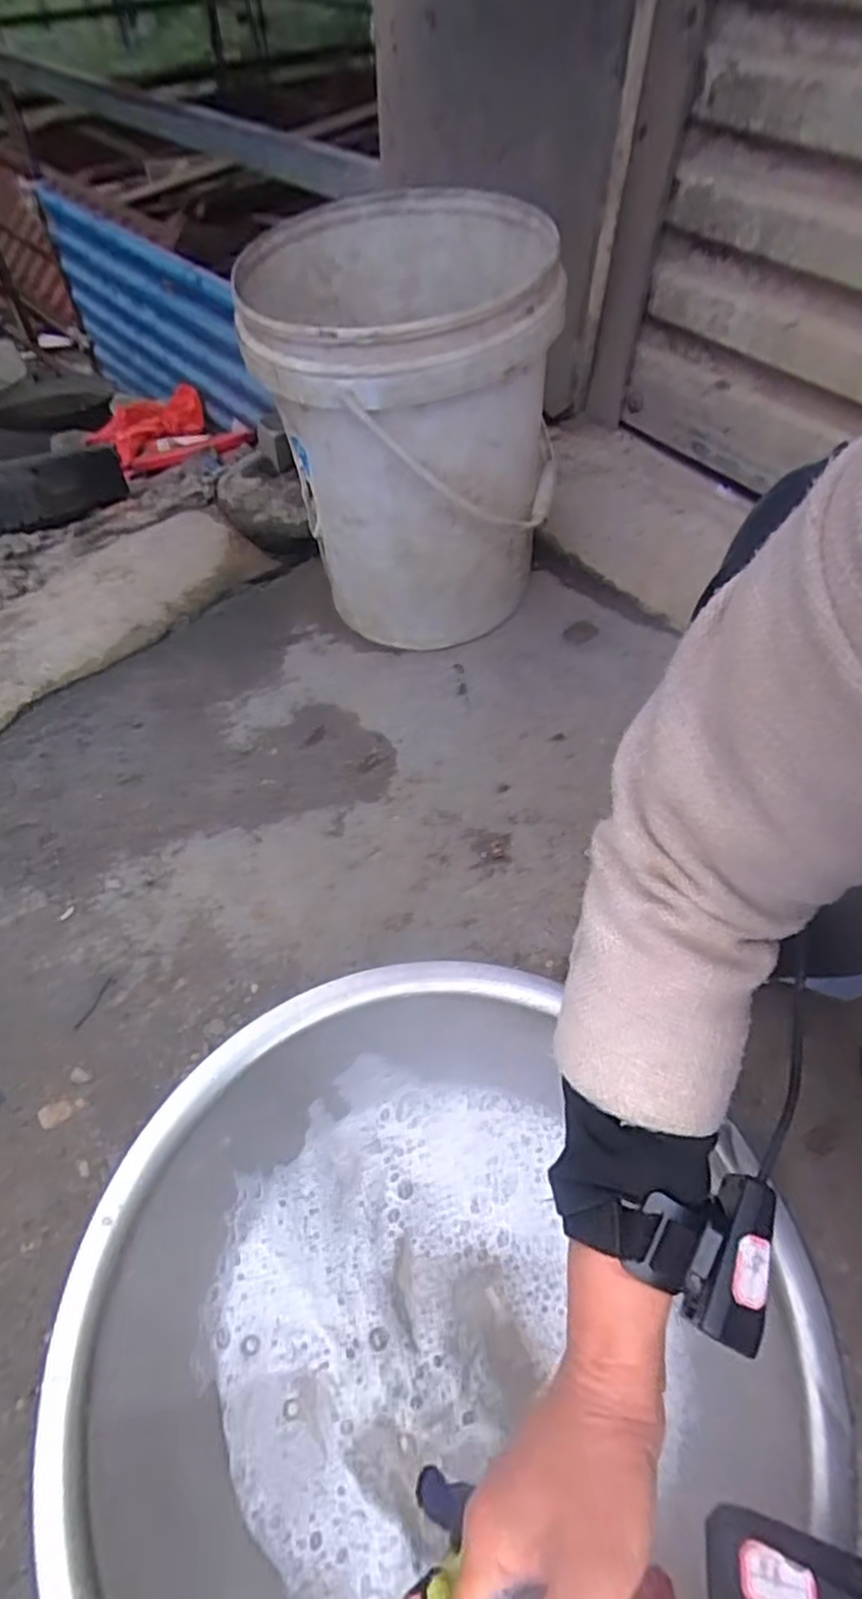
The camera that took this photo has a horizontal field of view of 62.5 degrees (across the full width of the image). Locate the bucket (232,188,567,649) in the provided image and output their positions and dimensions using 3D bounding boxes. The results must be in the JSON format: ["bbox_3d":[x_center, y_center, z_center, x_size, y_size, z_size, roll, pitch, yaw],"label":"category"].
[{"bbox_3d":[-0.023,-0.393,0.791,0.293,0.361,0.318,-2,56,2],"label":"bucket"}]

